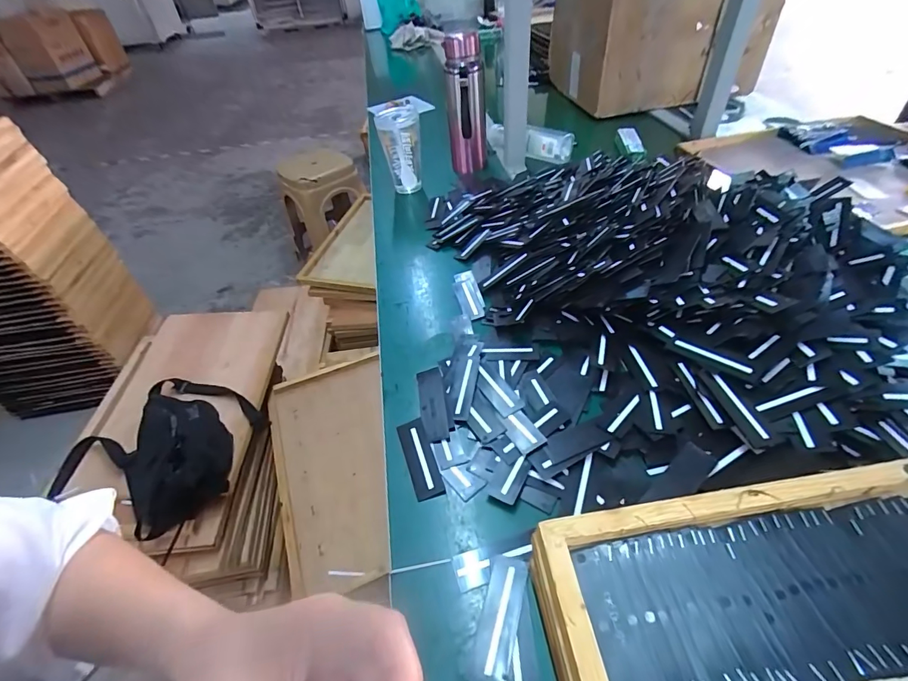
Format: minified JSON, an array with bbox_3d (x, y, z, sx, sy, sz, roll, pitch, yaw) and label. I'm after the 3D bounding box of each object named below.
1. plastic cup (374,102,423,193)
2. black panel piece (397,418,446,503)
[{"bbox_3d":[-0.103,-0.369,0.846,0.078,0.158,0.076,-3,45,3],"label":"plastic cup"},{"bbox_3d":[-0.036,0.126,0.452,0.029,0.008,0.092,-16,46,-11],"label":"black panel piece"}]

